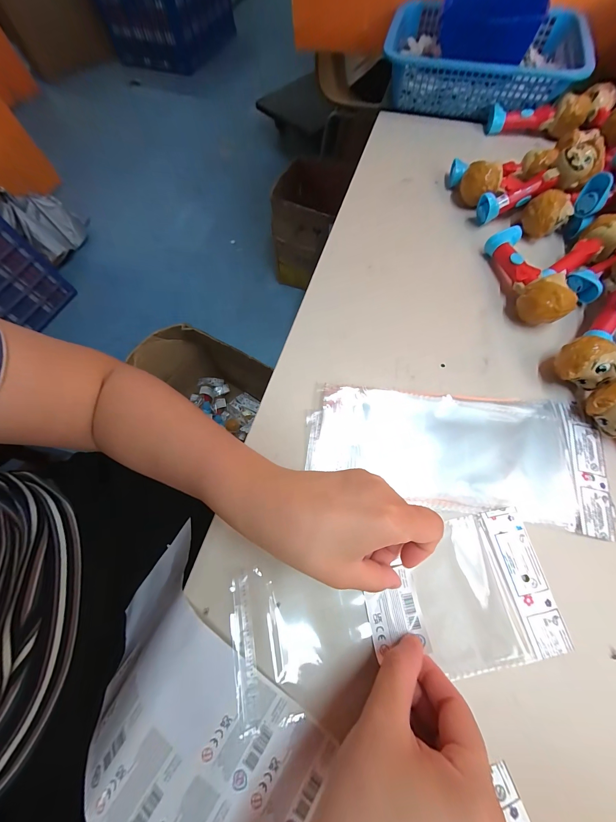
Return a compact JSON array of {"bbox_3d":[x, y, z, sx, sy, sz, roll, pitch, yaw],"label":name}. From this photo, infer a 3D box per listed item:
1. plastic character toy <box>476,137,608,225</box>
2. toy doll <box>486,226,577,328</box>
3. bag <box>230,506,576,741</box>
[{"bbox_3d":[0.272,-0.269,0.335,0.123,0.032,0.036,-18,66,21],"label":"plastic character toy"},{"bbox_3d":[0.242,-0.152,0.309,0.046,0.043,0.128,-7,68,-1],"label":"toy doll"},{"bbox_3d":[0.065,0.151,0.211,0.239,0.015,0.096,-13,68,-3],"label":"bag"}]

